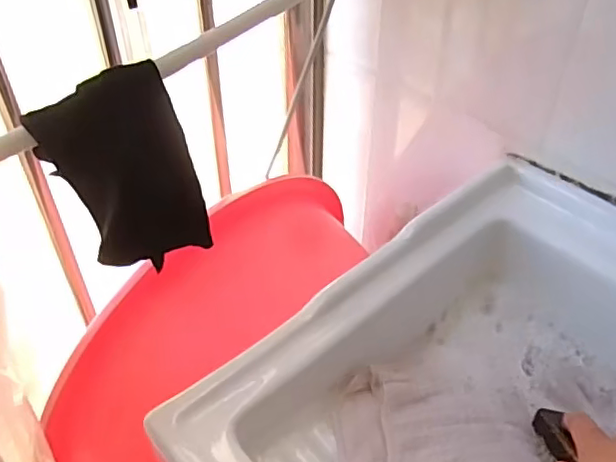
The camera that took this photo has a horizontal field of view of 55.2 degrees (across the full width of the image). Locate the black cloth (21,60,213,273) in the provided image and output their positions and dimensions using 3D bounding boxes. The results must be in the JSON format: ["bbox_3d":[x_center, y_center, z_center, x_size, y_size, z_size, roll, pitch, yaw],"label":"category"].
[{"bbox_3d":[-0.138,-0.043,0.462,0.097,0.149,0.026,-24,28,-9],"label":"black cloth"}]

